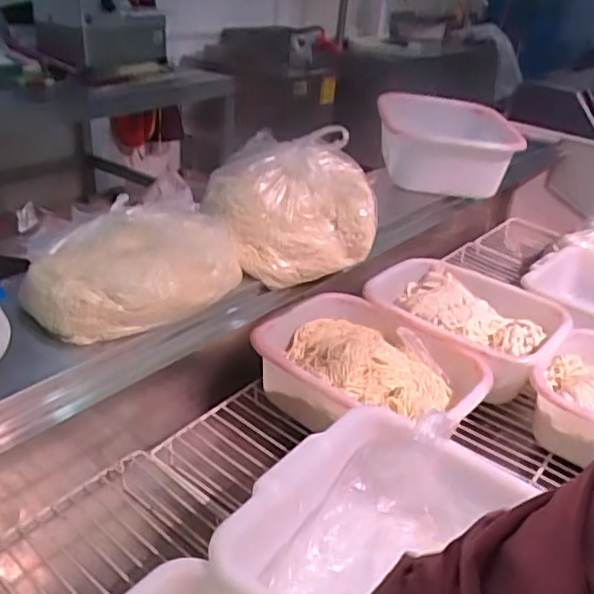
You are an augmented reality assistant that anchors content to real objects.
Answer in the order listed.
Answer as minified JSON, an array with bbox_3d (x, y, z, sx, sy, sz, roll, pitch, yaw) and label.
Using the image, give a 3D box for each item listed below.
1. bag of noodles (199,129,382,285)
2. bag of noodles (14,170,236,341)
[{"bbox_3d":[-0.007,-0.139,1.001,0.273,0.174,0.195,3,28,-3],"label":"bag of noodles"},{"bbox_3d":[-0.202,-0.049,0.834,0.302,0.107,0.171,-19,36,-36],"label":"bag of noodles"}]

